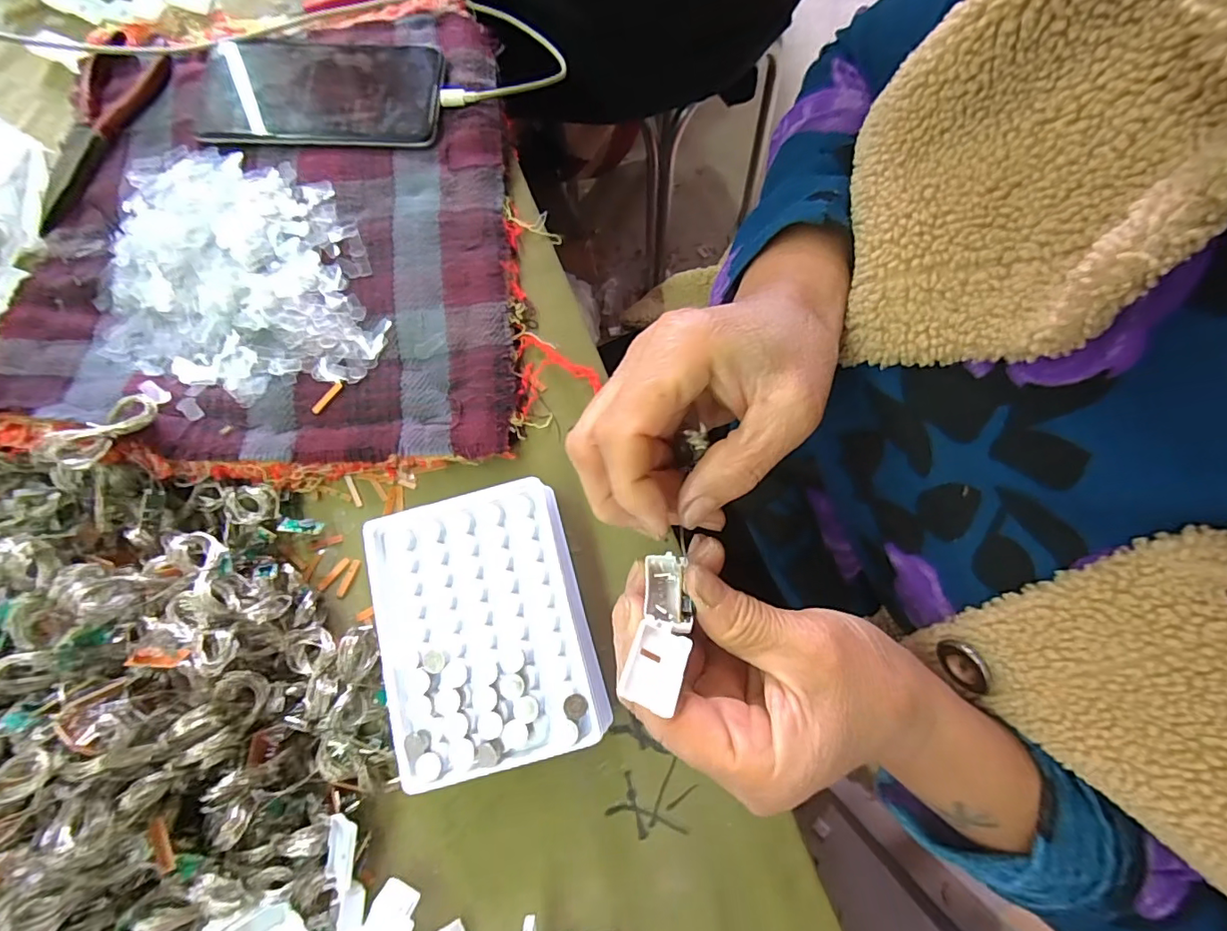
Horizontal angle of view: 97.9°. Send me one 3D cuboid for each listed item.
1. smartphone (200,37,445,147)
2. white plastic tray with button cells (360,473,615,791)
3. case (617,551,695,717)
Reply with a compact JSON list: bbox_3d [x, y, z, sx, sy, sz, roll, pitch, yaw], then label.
[{"bbox_3d":[-0.201,-0.251,0.355,0.172,0.011,0.082,1,77,1],"label":"smartphone"},{"bbox_3d":[-0.065,0.079,0.272,0.100,0.034,0.128,-16,77,-3],"label":"white plastic tray with button cells"},{"bbox_3d":[0.017,0.057,0.190,0.019,0.013,0.054,11,46,3],"label":"case"}]

